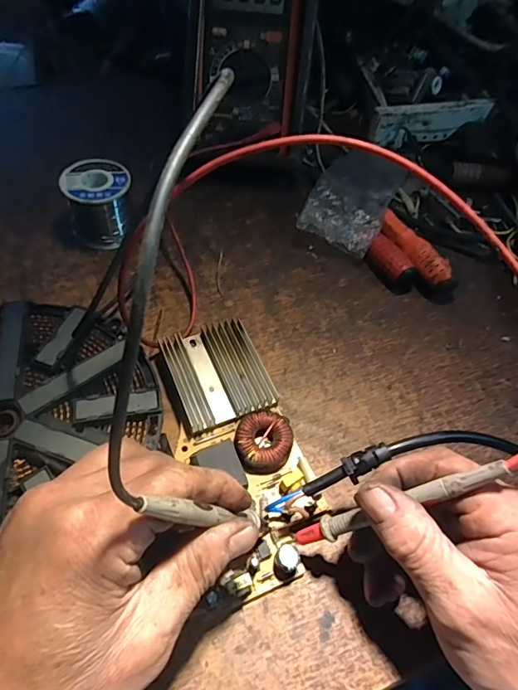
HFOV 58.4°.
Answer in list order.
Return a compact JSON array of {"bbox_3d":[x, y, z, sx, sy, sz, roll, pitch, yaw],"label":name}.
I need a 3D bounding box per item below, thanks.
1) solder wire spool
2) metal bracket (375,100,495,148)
[{"bbox_3d":[-0.125,-0.112,0.369,0.049,0.047,0.050,2,57,-4],"label":"solder wire spool"},{"bbox_3d":[0.176,-0.225,0.467,0.114,0.036,0.016,-5,57,-8],"label":"metal bracket"}]

